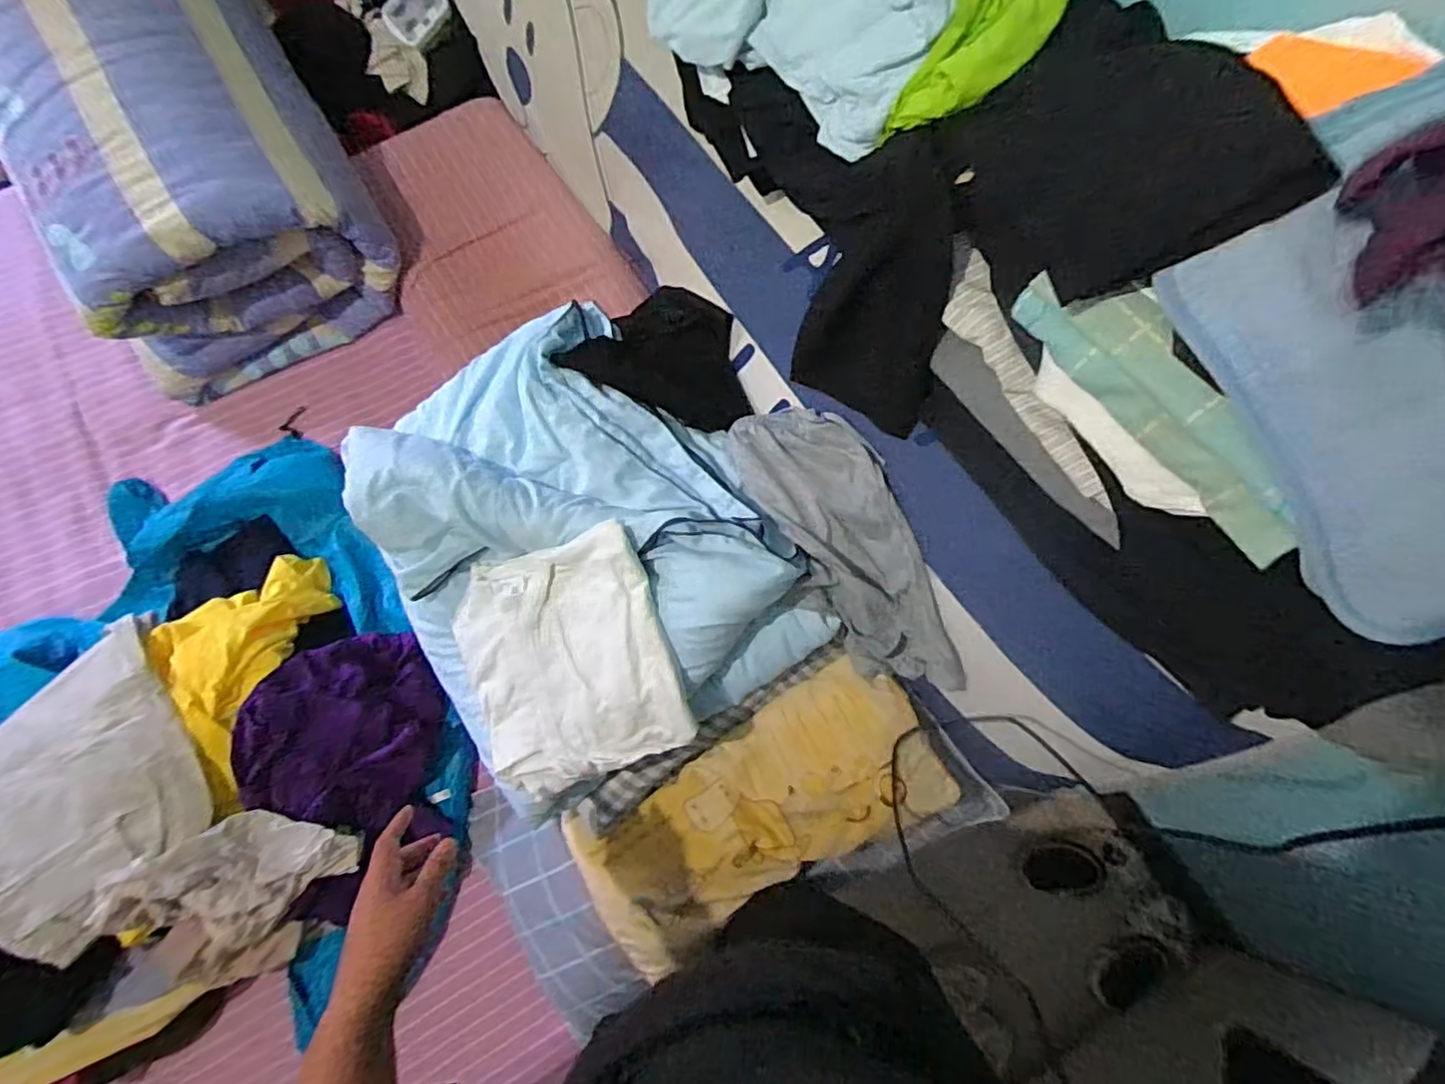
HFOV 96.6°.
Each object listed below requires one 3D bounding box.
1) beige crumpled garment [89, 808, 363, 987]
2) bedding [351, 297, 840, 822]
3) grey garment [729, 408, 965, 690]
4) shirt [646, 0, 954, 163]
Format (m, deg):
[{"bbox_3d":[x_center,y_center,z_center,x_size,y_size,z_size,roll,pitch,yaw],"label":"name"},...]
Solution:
[{"bbox_3d":[-0.540,0.396,0.724,0.201,0.127,0.159,-27,75,-8],"label":"beige crumpled garment"},{"bbox_3d":[-0.184,-0.018,0.741,0.427,0.164,0.546,-29,75,-9],"label":"bedding"},{"bbox_3d":[0.133,0.009,0.737,0.145,0.097,0.344,-19,74,-6],"label":"grey garment"},{"bbox_3d":[0.070,-0.503,0.593,0.292,0.108,0.139,41,77,11],"label":"shirt"}]

